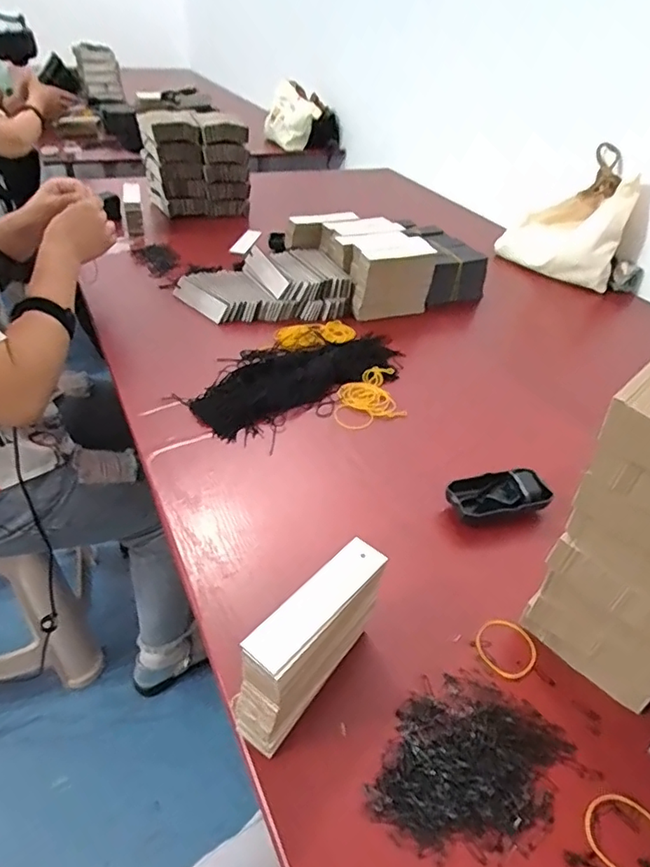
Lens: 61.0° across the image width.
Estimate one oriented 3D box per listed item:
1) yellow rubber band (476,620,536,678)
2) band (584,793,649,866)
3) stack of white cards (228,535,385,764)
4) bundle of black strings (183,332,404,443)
[{"bbox_3d":[0.154,0.181,0.469,0.049,0.004,0.049,4,41,-4],"label":"yellow rubber band"},{"bbox_3d":[0.203,0.270,0.368,0.053,0.004,0.053,4,34,-3],"label":"band"},{"bbox_3d":[-0.009,0.155,0.415,0.040,0.084,0.144,29,45,26],"label":"stack of white cards"},{"bbox_3d":[-0.027,-0.088,0.754,0.325,0.018,0.122,-23,49,-31],"label":"bundle of black strings"}]

